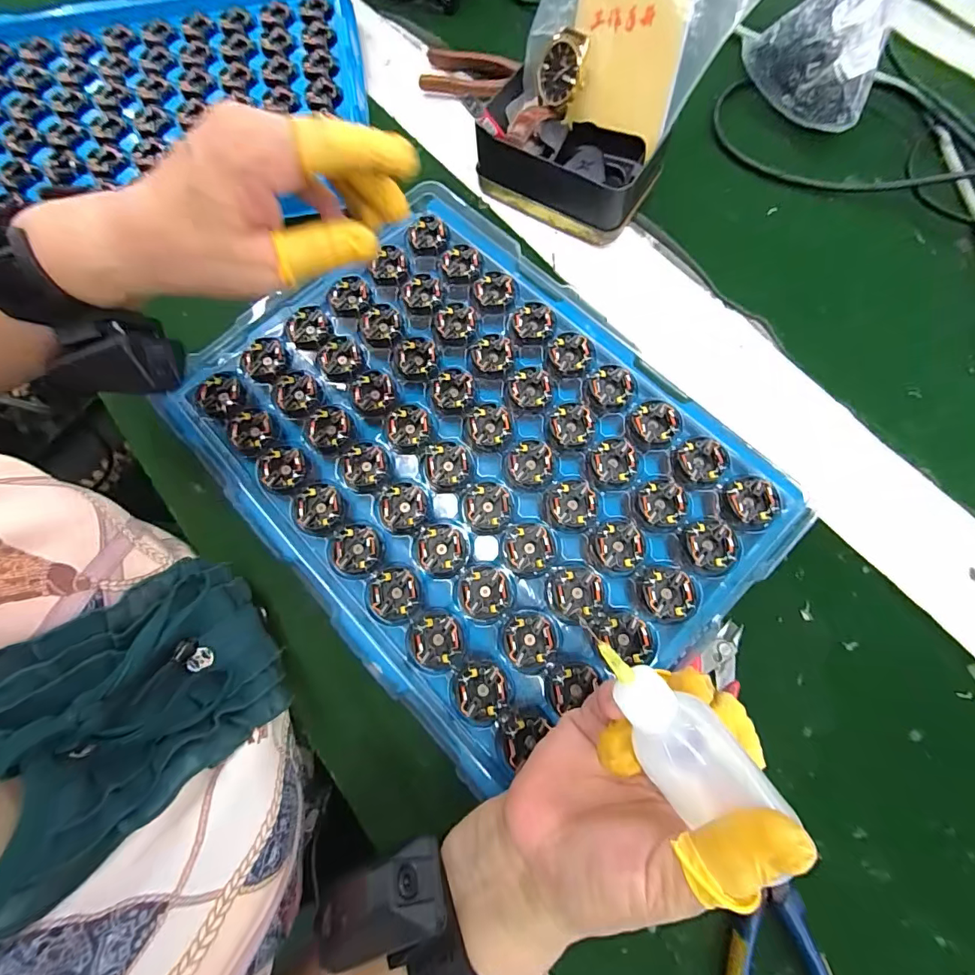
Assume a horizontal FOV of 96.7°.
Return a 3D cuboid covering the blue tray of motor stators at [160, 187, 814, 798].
[{"bbox_3d":[-0.010,-0.029,0.292,0.273,0.023,0.357,-40,74,-9],"label":"blue tray of motor stators"}]

